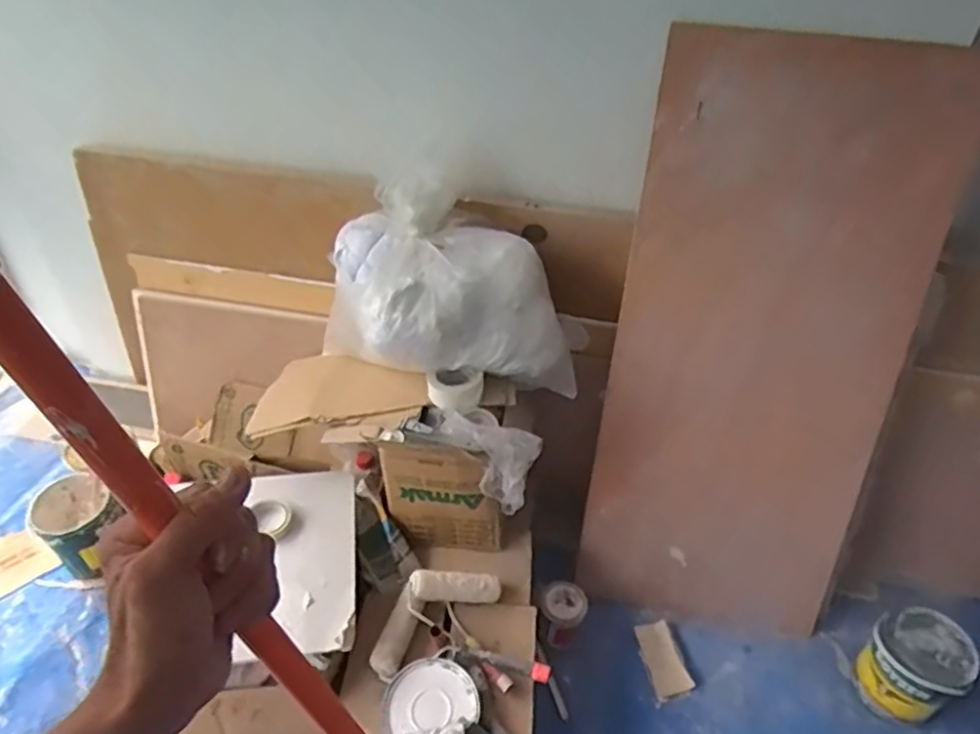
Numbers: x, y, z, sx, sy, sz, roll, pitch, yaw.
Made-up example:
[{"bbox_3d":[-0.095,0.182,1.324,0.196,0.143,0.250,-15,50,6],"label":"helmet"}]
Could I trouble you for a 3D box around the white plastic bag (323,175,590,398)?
[{"bbox_3d":[-0.090,-0.151,1.409,0.541,0.312,0.333,-4,42,-8],"label":"white plastic bag"}]

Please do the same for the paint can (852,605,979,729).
[{"bbox_3d":[0.889,0.634,1.429,0.171,0.221,0.167,2,41,-1],"label":"paint can"}]

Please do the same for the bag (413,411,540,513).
[{"bbox_3d":[-0.017,0.174,1.310,0.208,0.133,0.105,21,44,19],"label":"bag"}]

